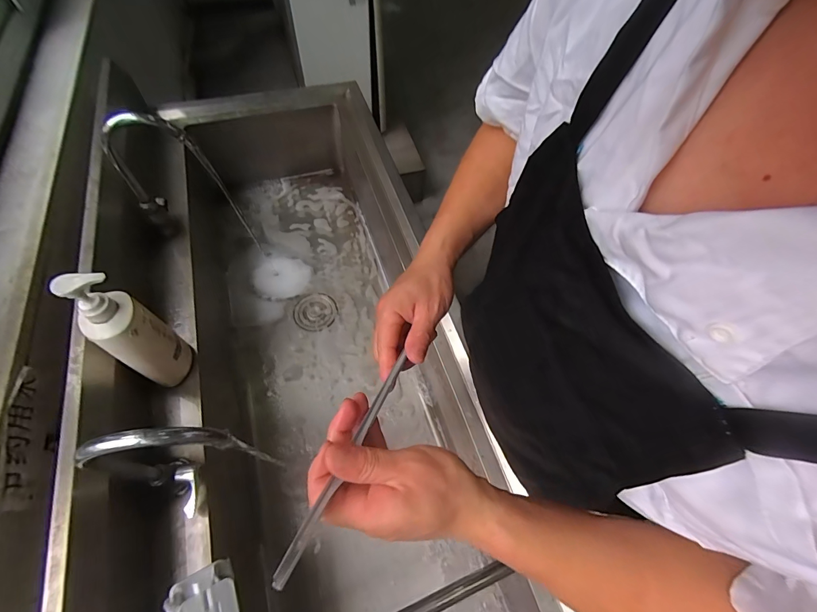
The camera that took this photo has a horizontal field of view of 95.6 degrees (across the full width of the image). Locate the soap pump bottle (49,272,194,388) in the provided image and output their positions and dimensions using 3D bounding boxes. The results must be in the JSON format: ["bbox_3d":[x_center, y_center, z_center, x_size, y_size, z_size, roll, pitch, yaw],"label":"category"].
[{"bbox_3d":[-0.385,0.039,0.516,0.061,0.226,0.073,25,63,12],"label":"soap pump bottle"}]

